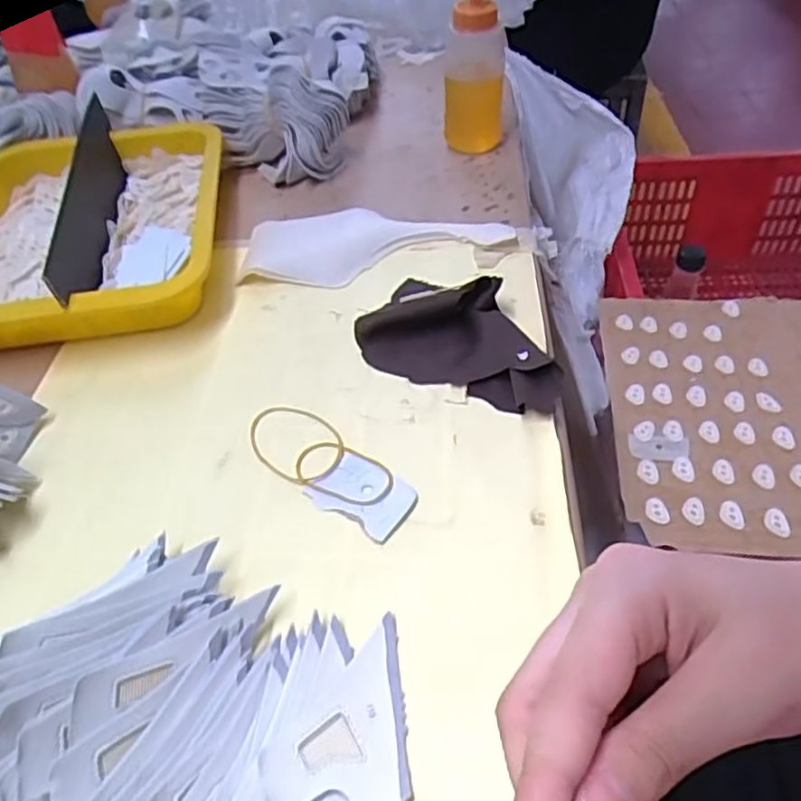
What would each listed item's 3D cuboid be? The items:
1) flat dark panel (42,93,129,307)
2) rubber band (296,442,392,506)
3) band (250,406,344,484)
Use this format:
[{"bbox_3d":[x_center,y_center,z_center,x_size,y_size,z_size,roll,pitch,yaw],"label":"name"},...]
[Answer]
[{"bbox_3d":[-0.226,-0.145,0.495,0.009,0.050,0.249,-21,48,6],"label":"flat dark panel"},{"bbox_3d":[-0.030,0.038,0.357,0.054,0.004,0.035,17,50,21],"label":"rubber band"},{"bbox_3d":[-0.058,0.021,0.373,0.061,0.004,0.045,32,56,31],"label":"band"}]

